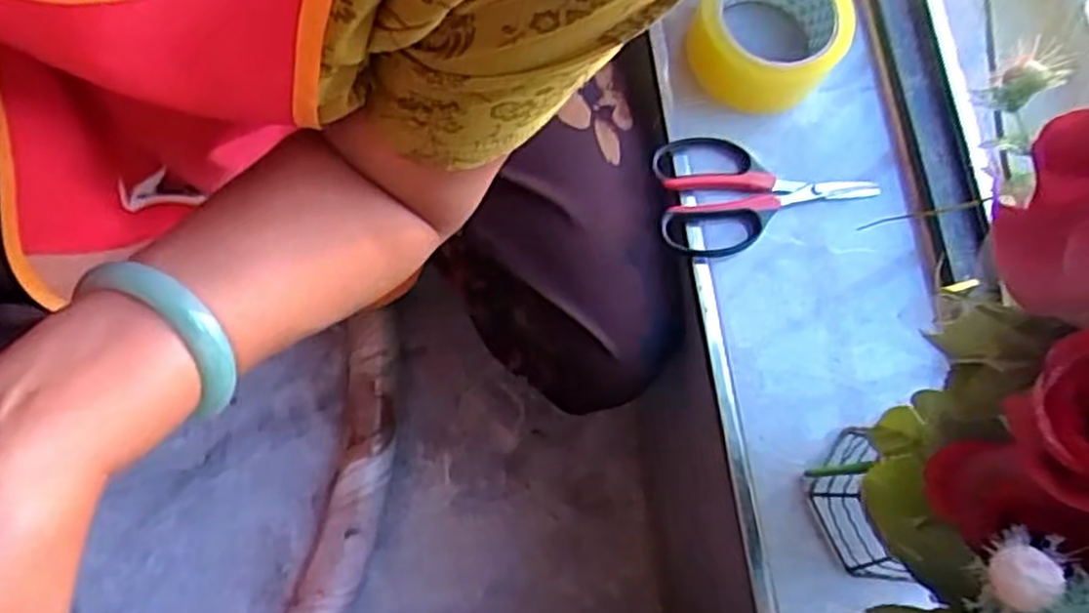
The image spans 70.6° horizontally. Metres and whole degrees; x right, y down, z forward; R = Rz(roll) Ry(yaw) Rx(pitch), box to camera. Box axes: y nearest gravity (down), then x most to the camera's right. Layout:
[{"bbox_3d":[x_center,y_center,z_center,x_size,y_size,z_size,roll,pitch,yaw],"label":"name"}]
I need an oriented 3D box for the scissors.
[{"bbox_3d":[0.149,-0.078,0.525,0.146,0.019,0.081,-6,78,-2],"label":"scissors"}]

